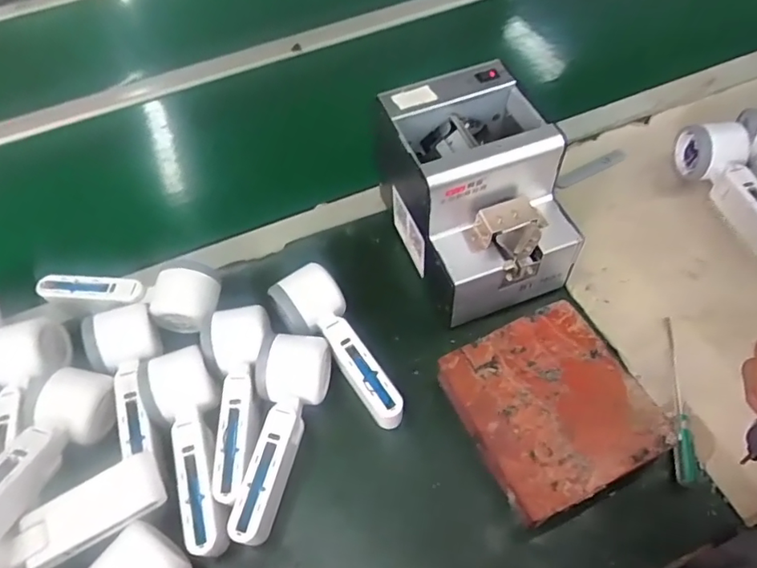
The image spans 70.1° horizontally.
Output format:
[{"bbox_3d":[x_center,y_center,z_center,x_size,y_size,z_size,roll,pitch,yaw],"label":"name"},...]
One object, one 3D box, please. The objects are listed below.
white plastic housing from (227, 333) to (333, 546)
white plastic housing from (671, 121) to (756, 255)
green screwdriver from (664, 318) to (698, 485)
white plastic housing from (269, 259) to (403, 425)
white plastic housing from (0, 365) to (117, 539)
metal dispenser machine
[{"bbox_3d":[-0.088,0.121,0.445,0.058,0.061,0.163,12,57,13],"label":"white plastic housing"},{"bbox_3d":[0.364,-0.094,0.555,0.054,0.057,0.164,-6,55,0],"label":"white plastic housing"},{"bbox_3d":[0.256,0.092,0.460,0.018,0.014,0.153,7,56,10],"label":"green screwdriver"},{"bbox_3d":[-0.032,0.055,0.479,0.057,0.048,0.158,-33,59,-17],"label":"white plastic housing"},{"bbox_3d":[-0.263,0.132,0.408,0.050,0.053,0.164,10,39,11],"label":"white plastic housing"},{"bbox_3d":[0.091,-0.078,0.504,0.128,0.156,0.165,-17,56,-7],"label":"metal dispenser machine"}]

